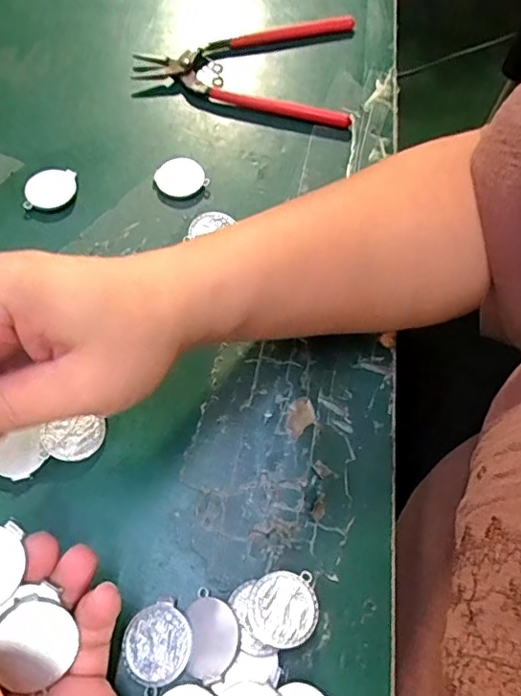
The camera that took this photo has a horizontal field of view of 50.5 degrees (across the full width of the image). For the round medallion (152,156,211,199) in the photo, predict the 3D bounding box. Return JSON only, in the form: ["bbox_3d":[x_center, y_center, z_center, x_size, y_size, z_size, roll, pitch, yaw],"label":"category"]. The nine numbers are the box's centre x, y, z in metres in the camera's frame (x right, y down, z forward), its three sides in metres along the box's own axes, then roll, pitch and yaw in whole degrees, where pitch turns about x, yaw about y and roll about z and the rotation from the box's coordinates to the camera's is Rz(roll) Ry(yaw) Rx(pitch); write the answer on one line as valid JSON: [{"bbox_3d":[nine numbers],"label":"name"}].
[{"bbox_3d":[-0.050,-0.106,0.345,0.028,0.006,0.030,1,63,-3],"label":"round medallion"}]

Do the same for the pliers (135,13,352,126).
[{"bbox_3d":[-0.005,-0.216,0.406,0.153,0.011,0.112,12,63,3],"label":"pliers"}]

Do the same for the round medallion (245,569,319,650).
[{"bbox_3d":[0.009,0.109,0.232,0.030,0.004,0.029,5,50,-6],"label":"round medallion"}]

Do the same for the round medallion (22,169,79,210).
[{"bbox_3d":[-0.128,-0.096,0.335,0.029,0.005,0.028,1,63,-3],"label":"round medallion"}]

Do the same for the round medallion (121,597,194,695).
[{"bbox_3d":[-0.042,0.121,0.226,0.029,0.004,0.028,1,63,-3],"label":"round medallion"}]

